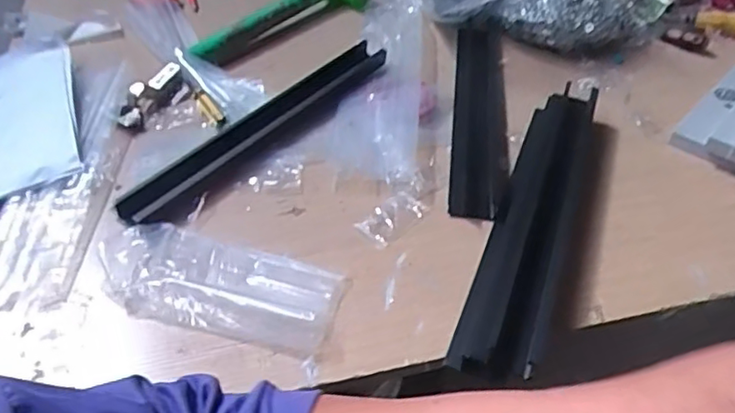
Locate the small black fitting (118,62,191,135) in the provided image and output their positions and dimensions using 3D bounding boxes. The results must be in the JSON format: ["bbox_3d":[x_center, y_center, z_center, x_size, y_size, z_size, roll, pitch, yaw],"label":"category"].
[{"bbox_3d":[-0.250,-0.125,0.703,0.042,0.029,0.100,23,58,22],"label":"small black fitting"}]

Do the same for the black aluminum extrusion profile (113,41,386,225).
[{"bbox_3d":[-0.105,-0.093,0.668,0.038,0.029,0.377,28,48,27],"label":"black aluminum extrusion profile"}]

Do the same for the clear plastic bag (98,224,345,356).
[{"bbox_3d":[-0.125,0.063,0.514,0.200,0.020,0.090,14,43,14],"label":"clear plastic bag"}]

